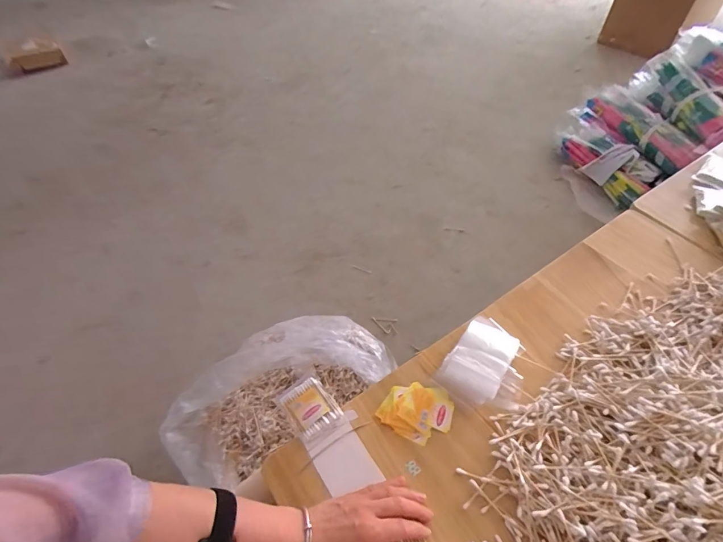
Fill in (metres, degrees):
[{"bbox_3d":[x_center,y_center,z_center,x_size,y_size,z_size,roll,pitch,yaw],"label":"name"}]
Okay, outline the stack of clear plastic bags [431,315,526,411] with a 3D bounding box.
[{"bbox_3d":[0.168,0.122,0.506,0.101,0.034,0.120,32,59,29],"label":"stack of clear plastic bags"}]

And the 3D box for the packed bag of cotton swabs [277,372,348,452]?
[{"bbox_3d":[-0.065,0.177,0.498,0.058,0.013,0.083,-30,53,-19],"label":"packed bag of cotton swabs"}]

